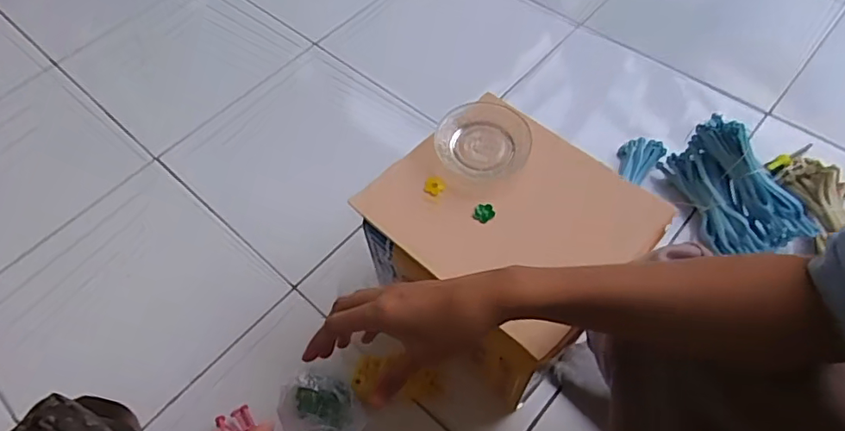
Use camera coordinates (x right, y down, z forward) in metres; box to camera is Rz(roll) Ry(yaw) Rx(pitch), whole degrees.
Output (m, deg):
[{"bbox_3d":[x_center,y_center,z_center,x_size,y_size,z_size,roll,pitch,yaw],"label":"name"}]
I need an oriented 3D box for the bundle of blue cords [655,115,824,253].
[{"bbox_3d":[0.480,-0.045,0.805,0.123,0.096,0.214,-23,60,-9],"label":"bundle of blue cords"}]

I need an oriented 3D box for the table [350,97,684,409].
[{"bbox_3d":[0.101,0.048,0.692,0.250,0.254,0.266,-40,64,-19],"label":"table"}]

